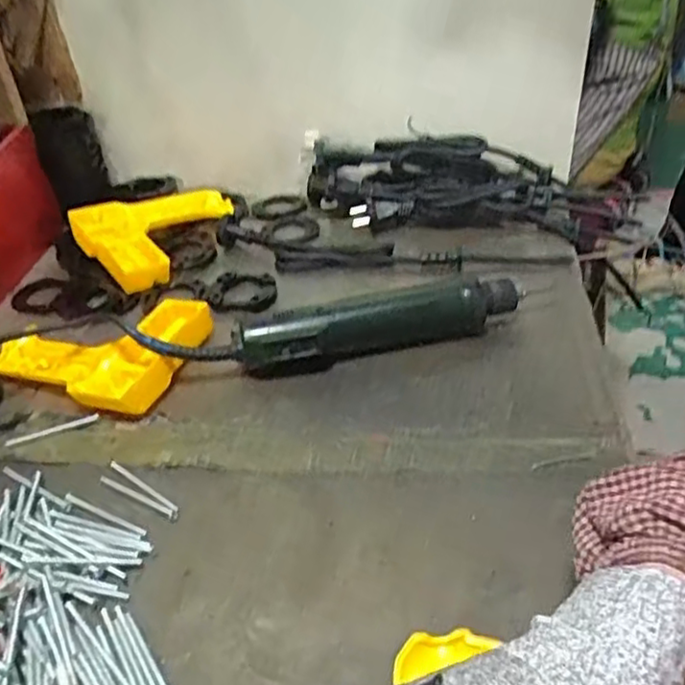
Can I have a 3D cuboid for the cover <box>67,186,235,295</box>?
[{"bbox_3d":[-0.171,-0.115,0.674,0.152,0.037,0.118,-31,46,-31],"label":"cover"}]

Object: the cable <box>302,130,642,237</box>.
[{"bbox_3d":[0.117,-0.158,0.688,0.308,0.067,0.090,5,38,10],"label":"cable"}]

